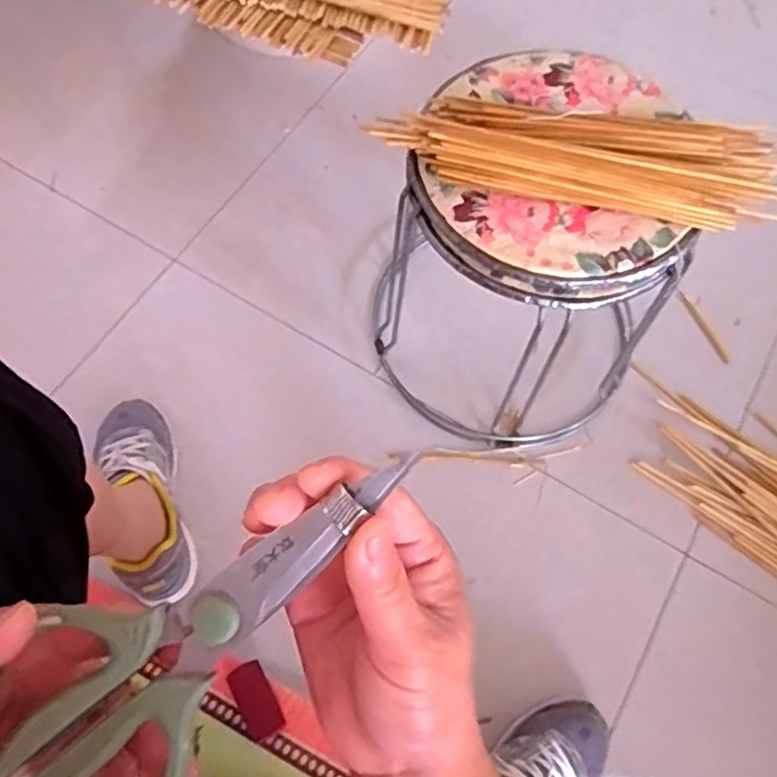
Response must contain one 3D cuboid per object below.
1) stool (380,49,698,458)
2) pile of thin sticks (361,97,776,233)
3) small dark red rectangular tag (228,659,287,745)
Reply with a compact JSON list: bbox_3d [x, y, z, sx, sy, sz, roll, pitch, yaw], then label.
[{"bbox_3d":[0.164,-0.132,0.764,0.296,0.339,0.305,1,67,-2],"label":"stool"},{"bbox_3d":[0.183,-0.213,0.602,0.373,0.032,0.102,8,67,2],"label":"pile of thin sticks"},{"bbox_3d":[-0.144,0.339,0.716,0.038,0.007,0.076,-27,70,-13],"label":"small dark red rectangular tag"}]

